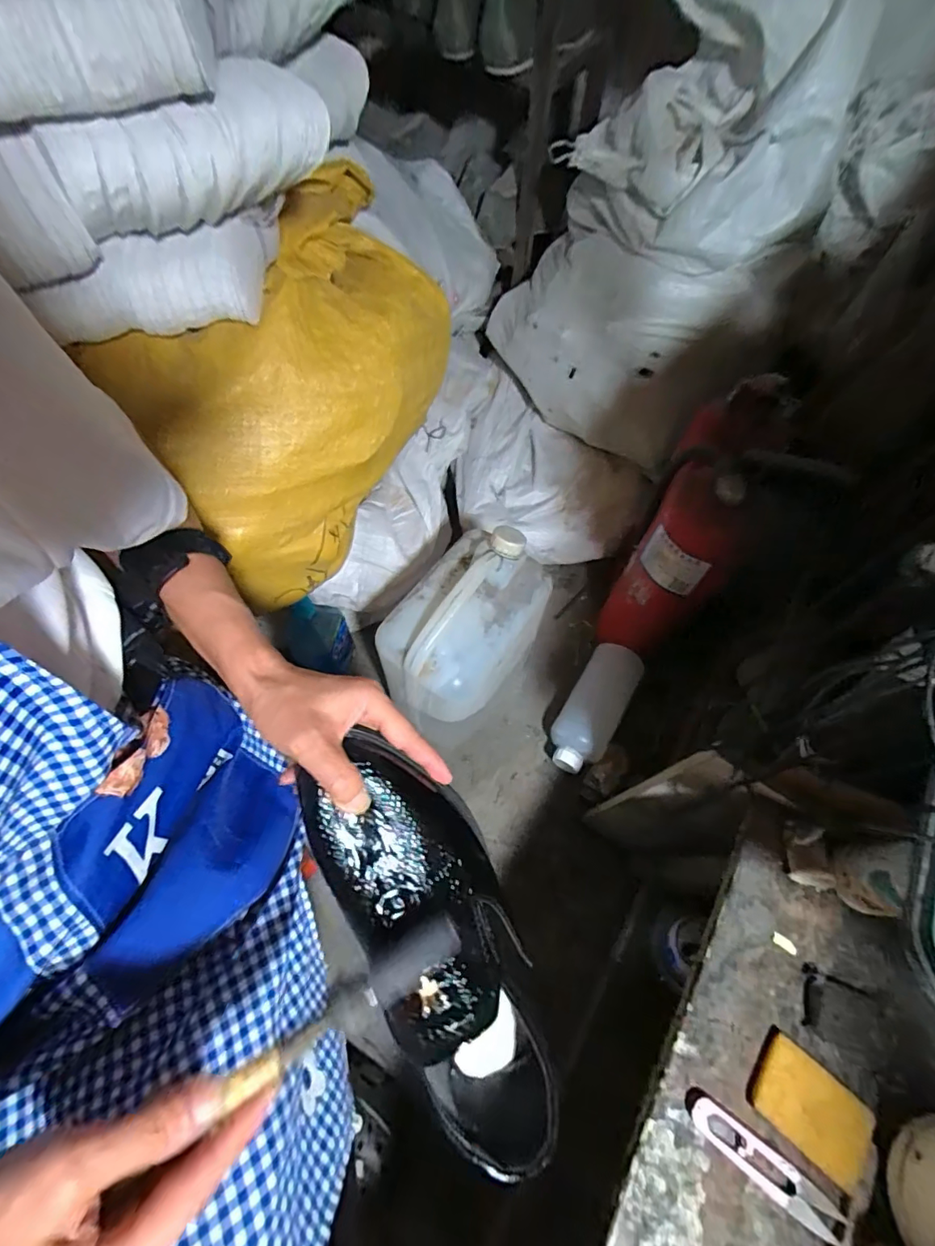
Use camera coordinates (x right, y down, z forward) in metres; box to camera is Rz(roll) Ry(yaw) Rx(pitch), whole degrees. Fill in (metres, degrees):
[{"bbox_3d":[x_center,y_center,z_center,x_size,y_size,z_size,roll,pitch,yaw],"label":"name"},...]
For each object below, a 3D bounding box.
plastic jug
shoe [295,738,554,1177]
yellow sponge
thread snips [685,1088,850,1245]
[{"bbox_3d":[-0.002,0.003,0.635,0.150,0.133,0.225,33,66,14],"label":"plastic jug"},{"bbox_3d":[-0.012,0.208,0.300,0.091,0.088,0.284,-22,97,-13],"label":"shoe"},{"bbox_3d":[0.232,0.327,0.333,0.073,0.006,0.050,37,67,15],"label":"yellow sponge"},{"bbox_3d":[0.190,0.349,0.320,0.103,0.007,0.021,34,66,14],"label":"thread snips"}]

